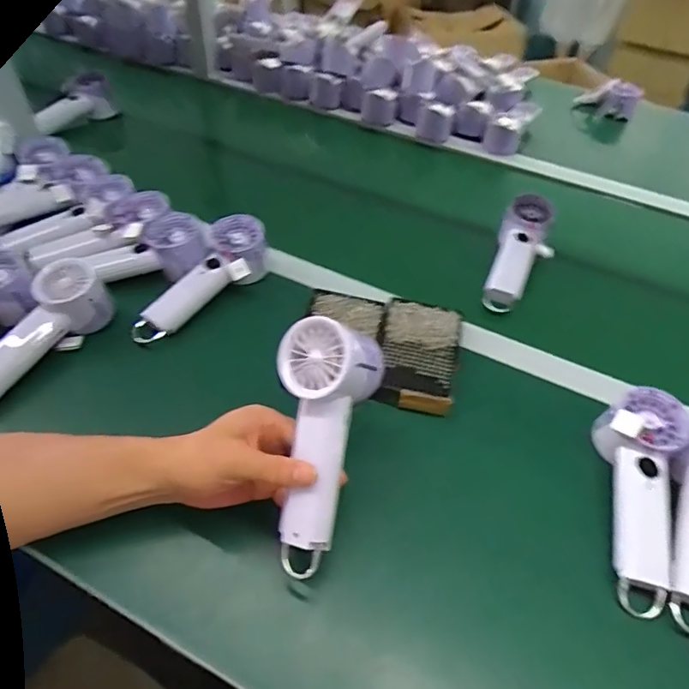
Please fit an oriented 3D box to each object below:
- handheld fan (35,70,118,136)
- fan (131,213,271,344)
[{"bbox_3d":[-0.465,-0.412,0.895,0.136,0.068,0.056,-27,52,8],"label":"handheld fan"},{"bbox_3d":[-0.166,-0.069,0.617,0.072,0.059,0.198,36,72,24],"label":"fan"}]

